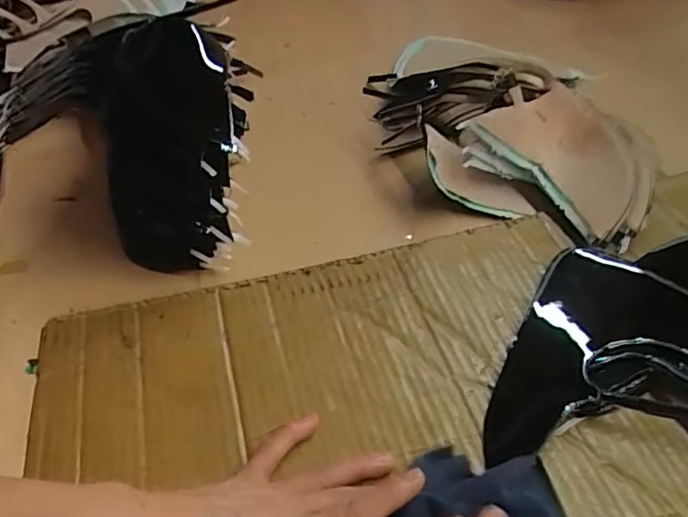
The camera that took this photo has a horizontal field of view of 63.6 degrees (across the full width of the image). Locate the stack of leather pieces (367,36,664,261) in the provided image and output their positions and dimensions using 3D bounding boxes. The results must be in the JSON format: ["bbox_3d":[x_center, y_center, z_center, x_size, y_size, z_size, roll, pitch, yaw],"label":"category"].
[{"bbox_3d":[0.136,-0.111,0.508,0.131,0.091,0.279,-36,56,-29],"label":"stack of leather pieces"}]

